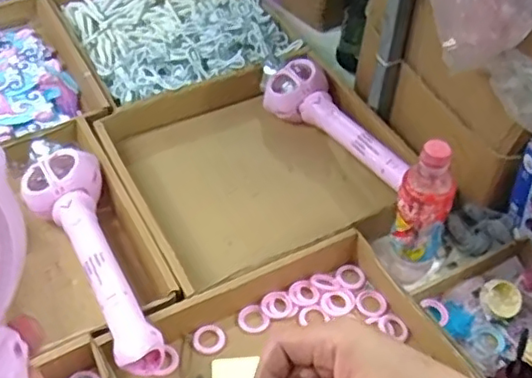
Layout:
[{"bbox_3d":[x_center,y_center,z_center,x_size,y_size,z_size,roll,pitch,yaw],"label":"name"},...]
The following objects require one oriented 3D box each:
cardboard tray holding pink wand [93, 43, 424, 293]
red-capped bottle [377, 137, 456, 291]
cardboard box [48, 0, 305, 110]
[{"bbox_3d":[-0.011,-0.031,0.913,0.378,0.070,0.345,-18,51,-19],"label":"cardboard tray holding pink wand"},{"bbox_3d":[0.187,0.024,0.747,0.073,0.207,0.064,22,50,16],"label":"red-capped bottle"},{"bbox_3d":[-0.172,-0.297,1.121,0.343,0.054,0.396,-20,52,-20],"label":"cardboard box"}]

